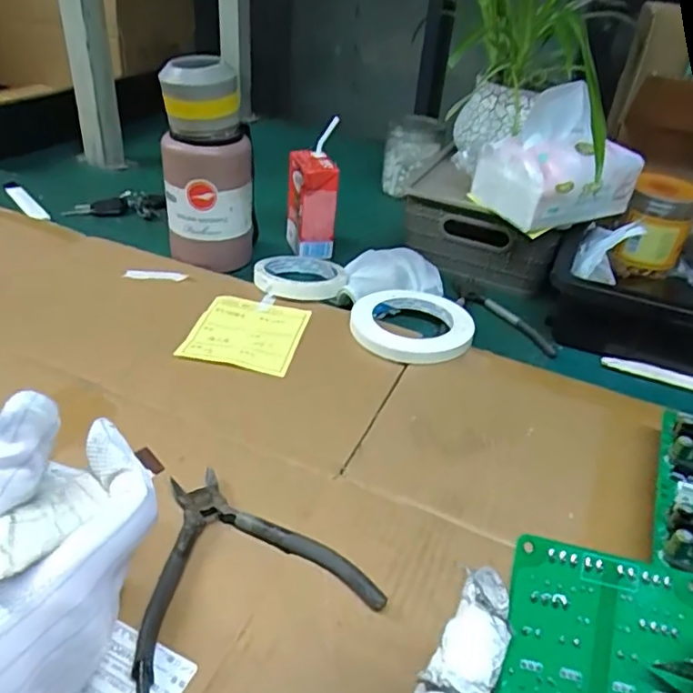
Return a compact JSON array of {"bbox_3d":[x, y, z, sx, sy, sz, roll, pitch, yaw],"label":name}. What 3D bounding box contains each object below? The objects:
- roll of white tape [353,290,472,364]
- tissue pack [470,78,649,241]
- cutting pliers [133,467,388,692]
[{"bbox_3d":[0.059,-0.023,0.577,0.114,0.019,0.107,4,34,-3],"label":"roll of white tape"},{"bbox_3d":[0.220,-0.186,0.628,0.141,0.137,0.103,-16,40,-28],"label":"tissue pack"},{"bbox_3d":[-0.068,0.122,0.353,0.132,0.014,0.129,-14,39,-26],"label":"cutting pliers"}]

